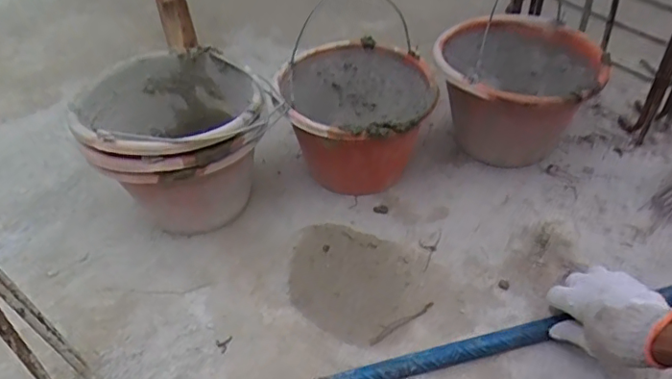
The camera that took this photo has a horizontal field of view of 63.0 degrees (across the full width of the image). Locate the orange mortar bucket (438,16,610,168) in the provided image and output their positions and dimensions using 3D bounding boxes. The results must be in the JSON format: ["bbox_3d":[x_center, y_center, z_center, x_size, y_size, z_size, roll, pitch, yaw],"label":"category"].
[{"bbox_3d":[0.279,-0.160,0.886,0.254,0.195,0.241,-2,42,2],"label":"orange mortar bucket"}]

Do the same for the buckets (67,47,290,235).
[{"bbox_3d":[-0.210,-0.057,0.808,0.260,0.204,0.231,-13,43,-10],"label":"buckets"}]

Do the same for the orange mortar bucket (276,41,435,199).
[{"bbox_3d":[0.032,-0.107,0.867,0.213,0.159,0.250,-9,42,-6],"label":"orange mortar bucket"}]

